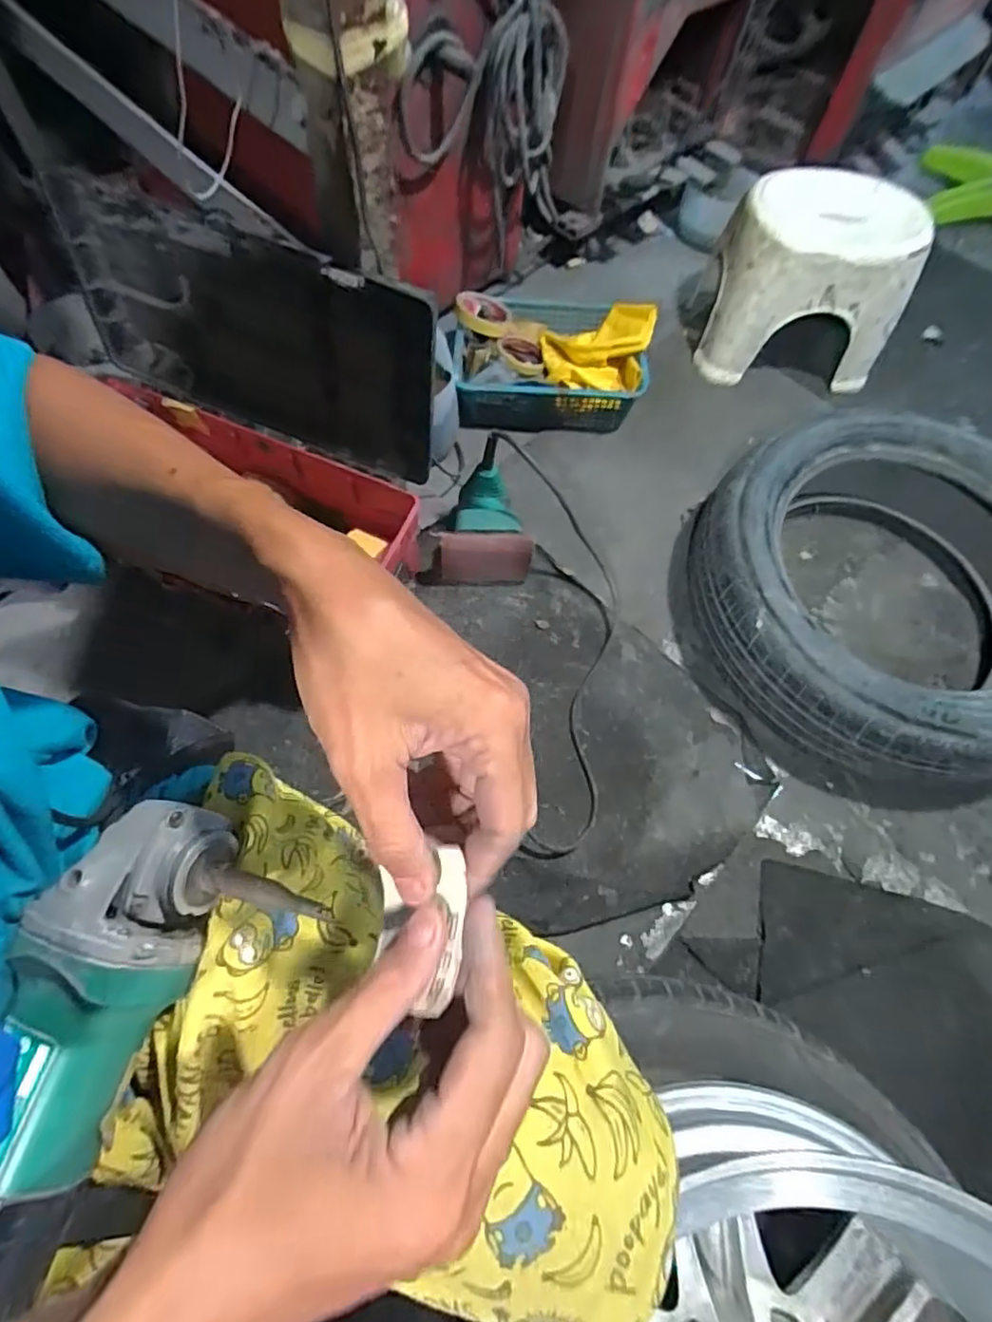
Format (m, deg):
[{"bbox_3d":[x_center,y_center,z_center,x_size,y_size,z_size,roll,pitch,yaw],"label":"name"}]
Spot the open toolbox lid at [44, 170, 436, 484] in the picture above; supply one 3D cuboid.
[{"bbox_3d":[-0.267,-0.343,0.646,0.450,0.209,0.050,25,66,8],"label":"open toolbox lid"}]

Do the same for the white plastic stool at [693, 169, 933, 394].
[{"bbox_3d":[0.511,-0.624,1.015,0.281,0.247,0.193,3,65,-3],"label":"white plastic stool"}]

